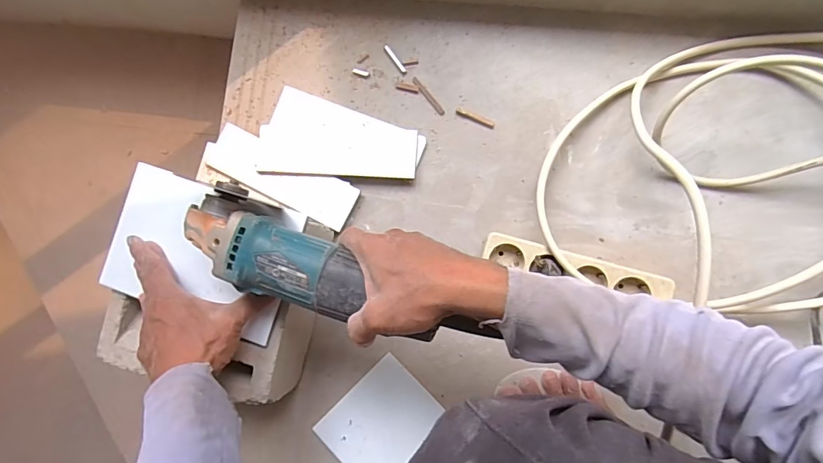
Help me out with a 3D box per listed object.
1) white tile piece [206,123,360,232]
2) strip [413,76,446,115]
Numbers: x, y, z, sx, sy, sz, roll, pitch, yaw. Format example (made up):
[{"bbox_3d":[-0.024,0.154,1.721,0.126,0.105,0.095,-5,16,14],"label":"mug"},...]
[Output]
[{"bbox_3d":[-0.163,-0.069,0.541,0.197,0.014,0.058,26,91,9],"label":"white tile piece"},{"bbox_3d":[0.021,-0.167,0.530,0.008,0.004,0.059,-37,83,4],"label":"strip"}]

